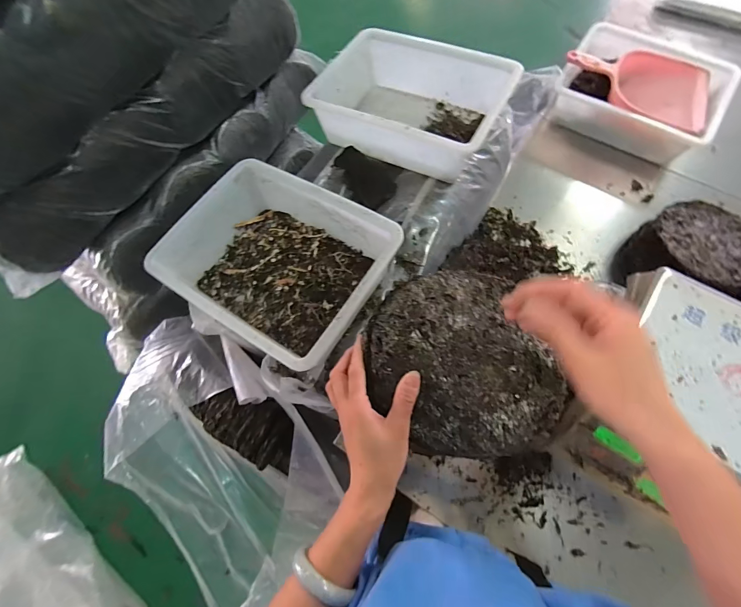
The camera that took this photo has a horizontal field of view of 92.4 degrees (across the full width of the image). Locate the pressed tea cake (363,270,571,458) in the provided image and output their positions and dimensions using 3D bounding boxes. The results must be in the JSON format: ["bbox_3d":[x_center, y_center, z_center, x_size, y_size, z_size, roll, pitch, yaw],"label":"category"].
[{"bbox_3d":[0.085,0.059,0.360,0.169,0.023,0.189,-21,71,-5],"label":"pressed tea cake"}]

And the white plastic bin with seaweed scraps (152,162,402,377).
[{"bbox_3d":[-0.154,-0.071,0.611,0.333,0.122,0.276,30,74,12],"label":"white plastic bin with seaweed scraps"}]

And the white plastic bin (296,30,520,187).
[{"bbox_3d":[0.084,-0.407,0.728,0.345,0.133,0.271,26,74,11],"label":"white plastic bin"}]

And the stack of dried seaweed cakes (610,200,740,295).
[{"bbox_3d":[0.604,-0.097,0.673,0.181,0.109,0.180,39,76,15],"label":"stack of dried seaweed cakes"}]

